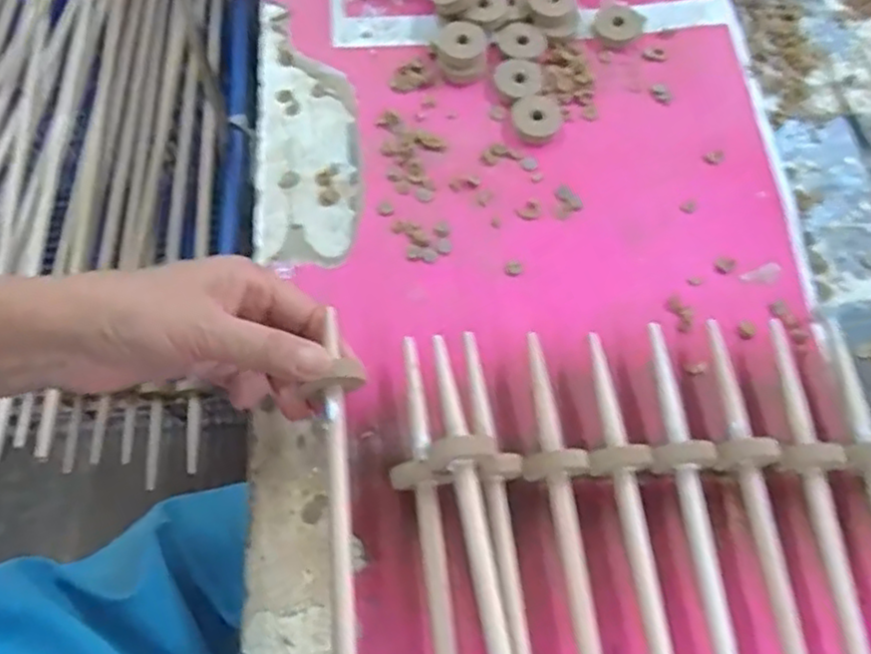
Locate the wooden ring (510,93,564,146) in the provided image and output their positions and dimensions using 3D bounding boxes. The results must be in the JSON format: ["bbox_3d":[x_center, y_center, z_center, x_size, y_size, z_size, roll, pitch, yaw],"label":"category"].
[{"bbox_3d":[0.071,-0.146,0.492,0.033,0.007,0.041,16,67,5],"label":"wooden ring"}]

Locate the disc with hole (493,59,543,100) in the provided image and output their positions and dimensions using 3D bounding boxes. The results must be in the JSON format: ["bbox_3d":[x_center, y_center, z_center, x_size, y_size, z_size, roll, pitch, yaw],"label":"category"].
[{"bbox_3d":[0.060,-0.177,0.505,0.034,0.005,0.033,1,67,-2],"label":"disc with hole"}]

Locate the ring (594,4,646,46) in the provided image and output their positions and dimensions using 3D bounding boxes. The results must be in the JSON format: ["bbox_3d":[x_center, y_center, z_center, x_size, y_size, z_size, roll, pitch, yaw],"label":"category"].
[{"bbox_3d":[0.138,-0.229,0.528,0.034,0.009,0.041,36,70,13],"label":"ring"}]

